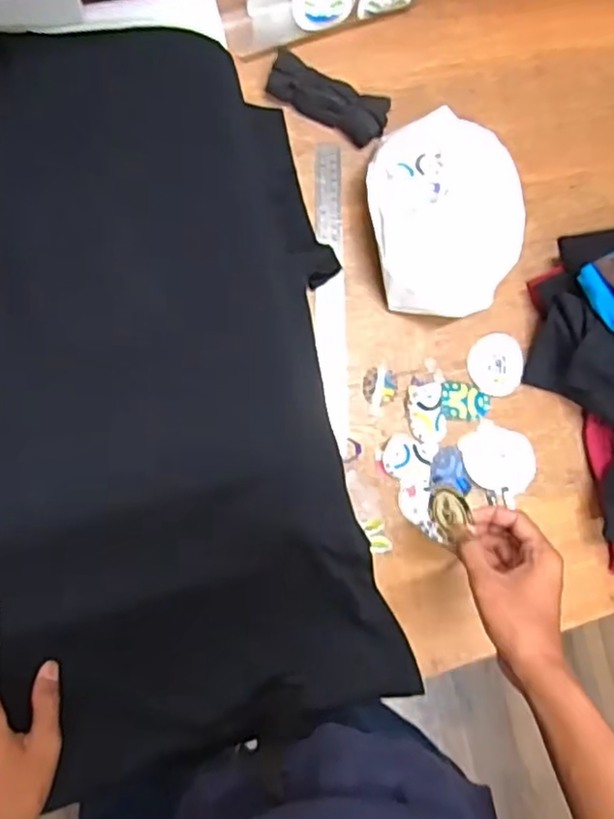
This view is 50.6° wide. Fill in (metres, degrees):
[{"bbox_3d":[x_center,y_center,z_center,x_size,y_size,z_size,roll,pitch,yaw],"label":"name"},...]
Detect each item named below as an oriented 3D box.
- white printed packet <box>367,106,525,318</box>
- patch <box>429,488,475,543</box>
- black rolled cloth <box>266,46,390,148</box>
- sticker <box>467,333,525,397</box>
[{"bbox_3d":[0.139,-0.195,0.665,0.153,0.040,0.203,-11,87,-10],"label":"white printed packet"},{"bbox_3d":[0.124,0.089,0.571,0.006,0.045,0.044,-4,125,-35],"label":"patch"},{"bbox_3d":[0.023,-0.322,0.667,0.128,0.033,0.052,27,82,-6],"label":"black rolled cloth"},{"bbox_3d":[0.201,-0.048,0.690,0.059,0.004,0.066,-11,83,-3],"label":"sticker"}]

